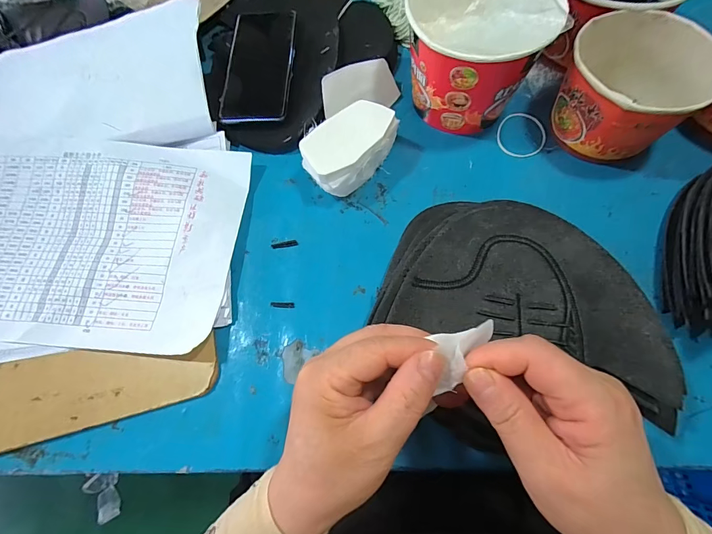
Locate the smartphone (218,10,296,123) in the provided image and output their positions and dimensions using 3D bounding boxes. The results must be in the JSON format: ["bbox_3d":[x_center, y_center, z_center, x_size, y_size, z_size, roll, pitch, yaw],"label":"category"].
[{"bbox_3d":[-0.108,-0.229,0.413,0.074,0.013,0.158,1,69,3],"label":"smartphone"}]

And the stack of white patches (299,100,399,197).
[{"bbox_3d":[-0.003,-0.118,0.360,0.105,0.042,0.059,-36,71,-11],"label":"stack of white patches"}]

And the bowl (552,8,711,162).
[{"bbox_3d":[0.251,-0.166,0.346,0.108,0.082,0.110,-1,69,2],"label":"bowl"}]

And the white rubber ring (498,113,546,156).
[{"bbox_3d":[0.176,-0.140,0.388,0.049,0.004,0.055,-9,69,-1],"label":"white rubber ring"}]

